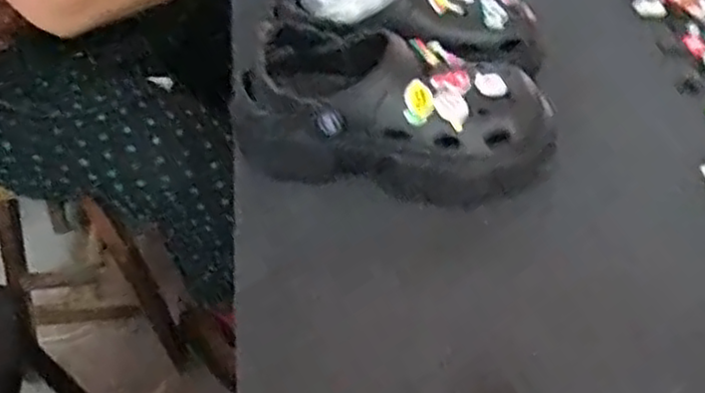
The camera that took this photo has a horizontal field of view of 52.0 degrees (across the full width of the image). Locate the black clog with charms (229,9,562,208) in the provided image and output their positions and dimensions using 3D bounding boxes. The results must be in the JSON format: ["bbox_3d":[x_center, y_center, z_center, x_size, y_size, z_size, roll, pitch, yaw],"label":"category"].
[{"bbox_3d":[0.033,-0.064,0.567,0.247,0.096,0.108,5,47,5],"label":"black clog with charms"}]

